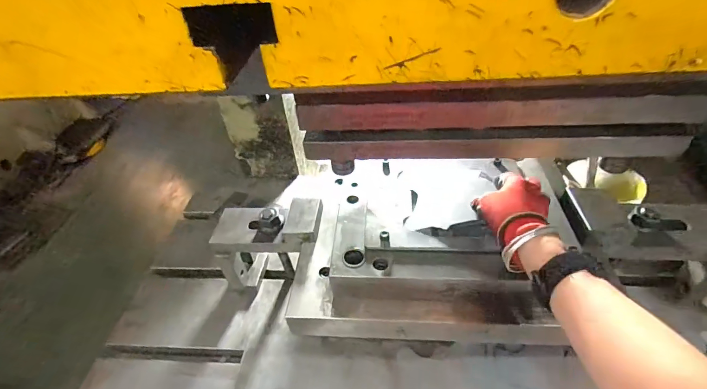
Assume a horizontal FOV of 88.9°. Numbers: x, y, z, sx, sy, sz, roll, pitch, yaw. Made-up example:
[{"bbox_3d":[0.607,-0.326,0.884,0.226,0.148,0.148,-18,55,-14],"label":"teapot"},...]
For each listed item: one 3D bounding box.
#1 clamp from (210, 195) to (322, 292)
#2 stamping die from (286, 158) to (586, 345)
[{"bbox_3d":[-0.141,0.093,0.641,0.174,0.164,0.089,1,42,7],"label":"clamp"},{"bbox_3d":[0.114,0.068,0.550,0.377,0.109,0.298,1,42,8],"label":"stamping die"}]

